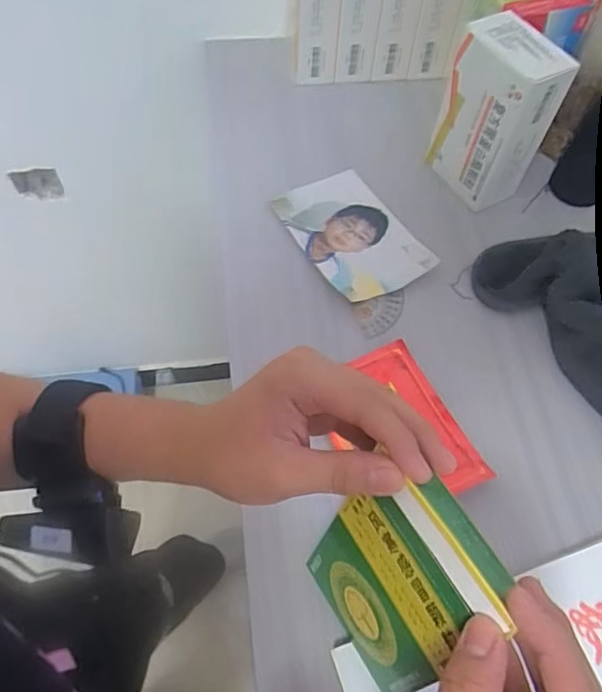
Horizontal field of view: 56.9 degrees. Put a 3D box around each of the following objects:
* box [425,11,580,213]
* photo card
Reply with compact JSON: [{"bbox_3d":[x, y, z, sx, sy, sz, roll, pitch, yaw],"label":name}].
[{"bbox_3d":[0.178,-0.213,0.517,0.059,0.142,0.091,-26,65,-16],"label":"box"},{"bbox_3d":[0.047,-0.110,0.532,0.099,0.012,0.150,-26,65,-15],"label":"photo card"}]

